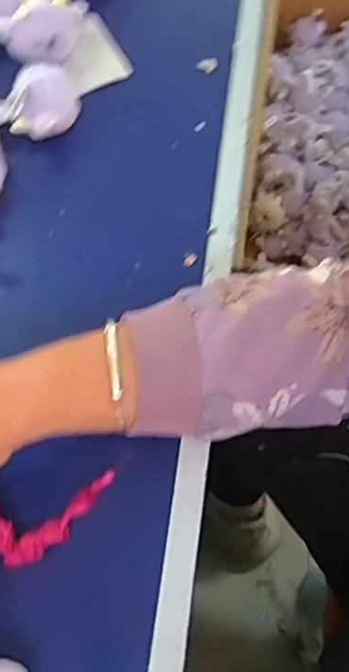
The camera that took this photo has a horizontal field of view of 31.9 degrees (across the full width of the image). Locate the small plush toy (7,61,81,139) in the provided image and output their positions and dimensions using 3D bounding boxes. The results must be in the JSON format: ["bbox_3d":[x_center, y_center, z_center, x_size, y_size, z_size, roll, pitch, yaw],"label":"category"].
[{"bbox_3d":[-0.104,-0.187,0.492,0.052,0.034,0.056,-3,65,-1],"label":"small plush toy"}]

